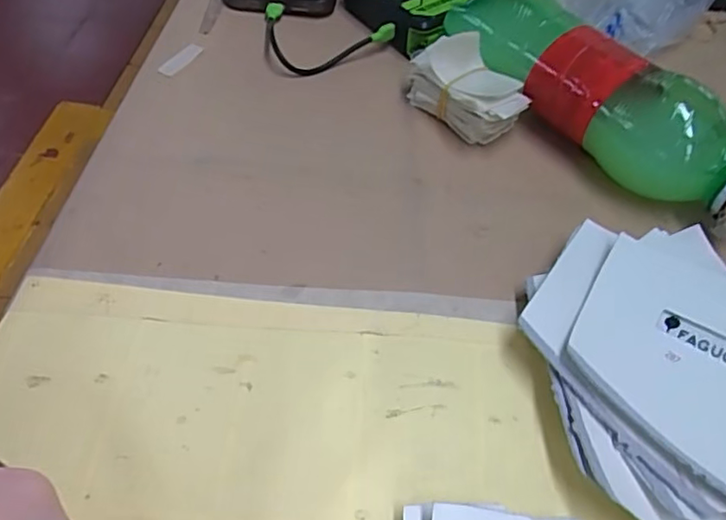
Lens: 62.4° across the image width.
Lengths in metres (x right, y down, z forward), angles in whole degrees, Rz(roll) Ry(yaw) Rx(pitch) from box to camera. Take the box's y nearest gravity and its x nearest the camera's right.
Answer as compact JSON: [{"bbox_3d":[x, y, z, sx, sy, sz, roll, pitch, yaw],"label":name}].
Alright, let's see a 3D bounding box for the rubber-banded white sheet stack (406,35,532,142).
[{"bbox_3d":[0.060,-0.099,0.343,0.039,0.045,0.068,-27,57,-23],"label":"rubber-banded white sheet stack"}]

